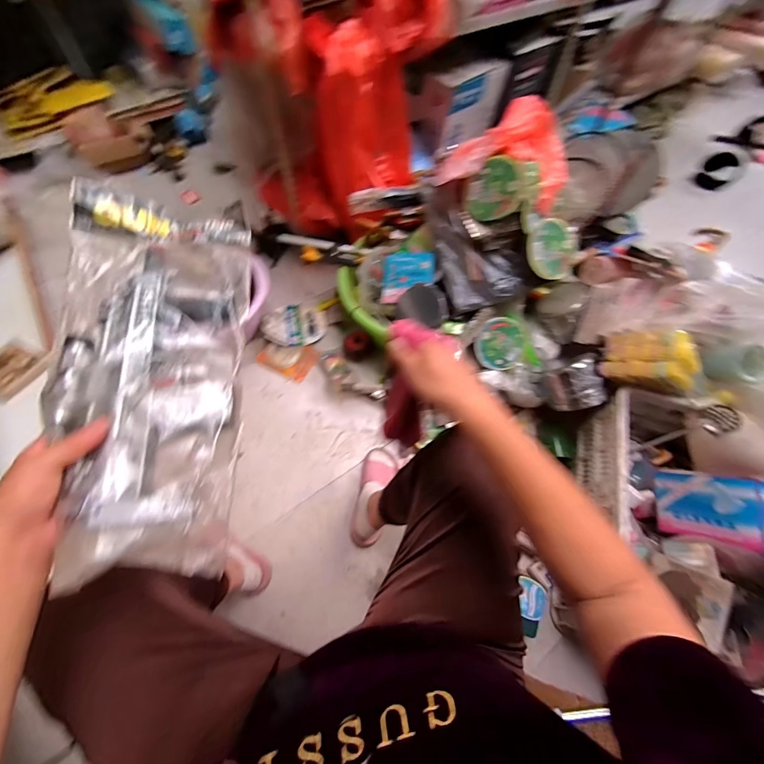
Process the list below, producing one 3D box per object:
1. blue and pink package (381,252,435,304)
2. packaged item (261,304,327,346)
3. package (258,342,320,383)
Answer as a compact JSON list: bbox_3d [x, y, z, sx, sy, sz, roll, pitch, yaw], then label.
[{"bbox_3d":[0.075,-0.298,0.982,0.146,0.013,0.144,1,78,21],"label":"blue and pink package"},{"bbox_3d":[-0.293,-0.193,1.169,0.203,0.034,0.159,-8,62,-6],"label":"packaged item"},{"bbox_3d":[-0.302,-0.080,1.129,0.157,0.011,0.130,28,67,-2],"label":"package"}]

